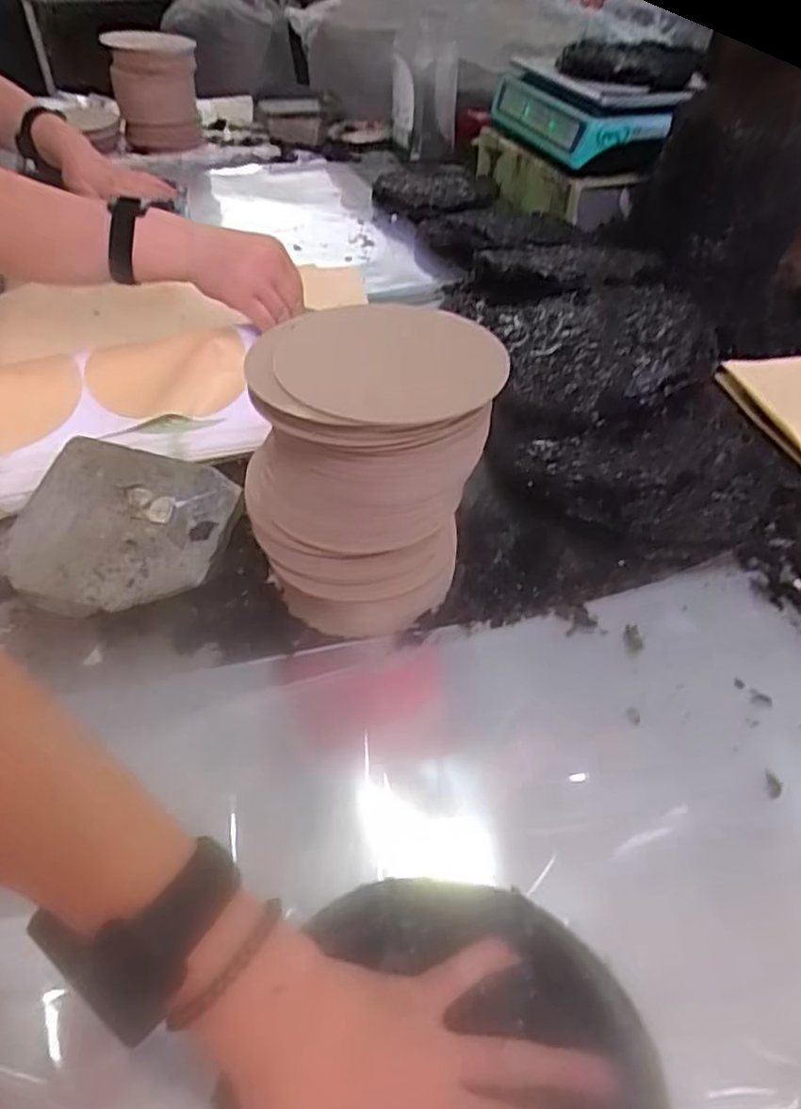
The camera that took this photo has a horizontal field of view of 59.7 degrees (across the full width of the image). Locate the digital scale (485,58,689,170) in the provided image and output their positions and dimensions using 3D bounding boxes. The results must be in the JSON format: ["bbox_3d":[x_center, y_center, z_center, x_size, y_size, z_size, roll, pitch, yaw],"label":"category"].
[{"bbox_3d":[0.282,-0.709,1.100,0.183,0.101,0.304,-12,46,-12],"label":"digital scale"}]

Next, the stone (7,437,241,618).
[{"bbox_3d":[-0.218,-0.017,0.552,0.144,0.062,0.146,8,45,8],"label":"stone"}]

